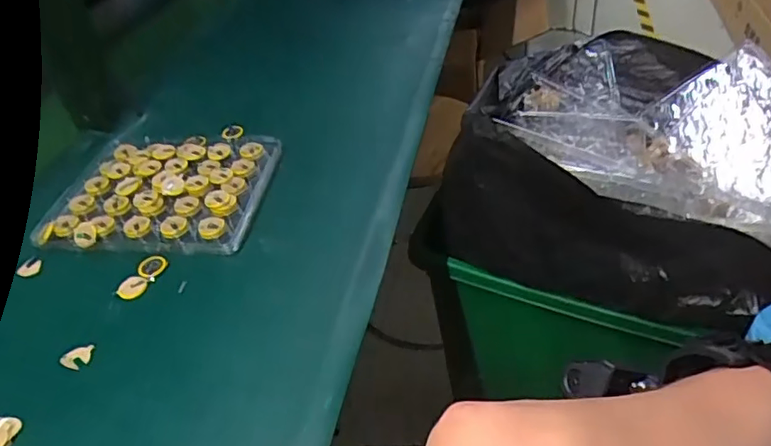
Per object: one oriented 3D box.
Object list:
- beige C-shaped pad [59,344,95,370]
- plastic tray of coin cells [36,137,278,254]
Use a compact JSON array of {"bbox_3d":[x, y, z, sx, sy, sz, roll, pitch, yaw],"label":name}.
[{"bbox_3d":[-0.200,0.086,0.349,0.018,0.004,0.016,-5,41,5],"label":"beige C-shaped pad"},{"bbox_3d":[-0.191,-0.034,0.465,0.172,0.024,0.147,-1,42,9],"label":"plastic tray of coin cells"}]

